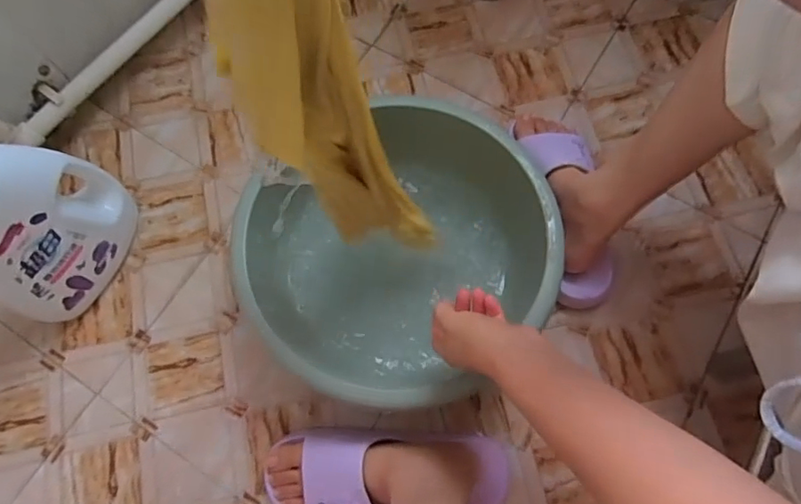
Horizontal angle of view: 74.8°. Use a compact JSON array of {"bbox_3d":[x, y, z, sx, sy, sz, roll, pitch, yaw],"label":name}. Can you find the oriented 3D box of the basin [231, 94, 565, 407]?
[{"bbox_3d":[0.017,0.005,0.610,0.283,0.123,0.316,40,76,12],"label":"basin"}]

